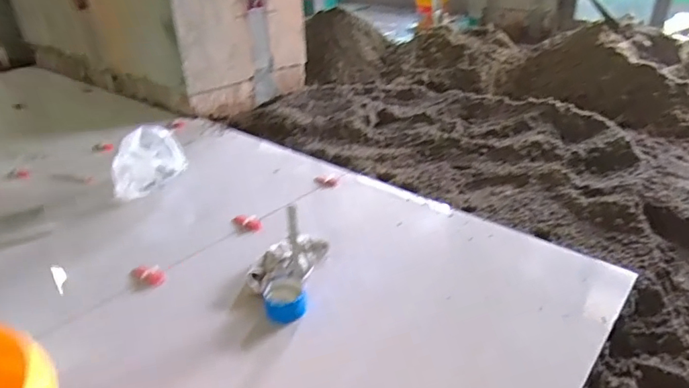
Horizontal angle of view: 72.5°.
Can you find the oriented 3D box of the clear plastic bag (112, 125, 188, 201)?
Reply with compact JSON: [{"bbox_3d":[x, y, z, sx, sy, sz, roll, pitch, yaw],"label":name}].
[{"bbox_3d":[-0.534,-0.075,1.285,0.199,0.171,0.114,-20,34,-30],"label":"clear plastic bag"}]

